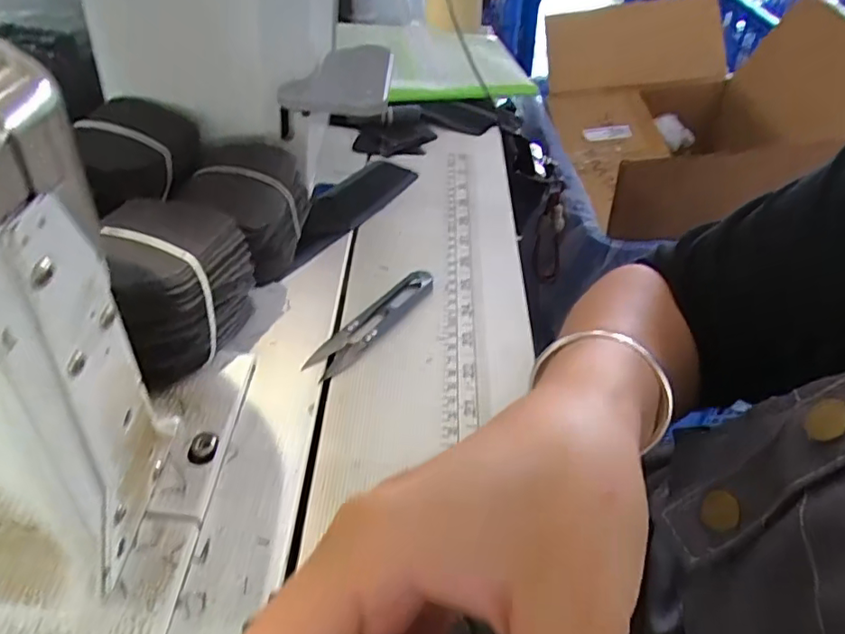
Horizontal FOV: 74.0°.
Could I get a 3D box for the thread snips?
[{"bbox_3d":[-0.030,0.001,0.340,0.023,0.012,0.098,28,50,28],"label":"thread snips"}]

